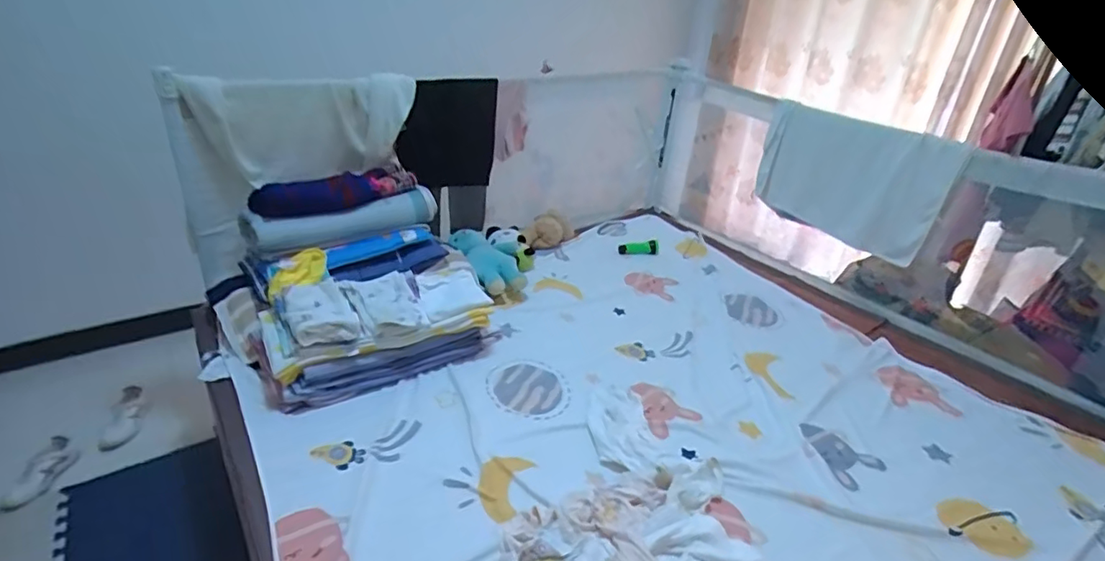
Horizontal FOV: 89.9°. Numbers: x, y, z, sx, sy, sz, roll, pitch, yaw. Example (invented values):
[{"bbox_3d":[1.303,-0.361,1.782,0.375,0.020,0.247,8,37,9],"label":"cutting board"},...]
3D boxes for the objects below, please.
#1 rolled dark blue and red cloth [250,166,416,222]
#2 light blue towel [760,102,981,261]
[{"bbox_3d":[-0.598,-0.254,1.540,0.139,0.095,0.434,24,35,33],"label":"rolled dark blue and red cloth"},{"bbox_3d":[0.909,-0.315,1.727,0.074,0.371,0.553,-17,34,-32],"label":"light blue towel"}]

